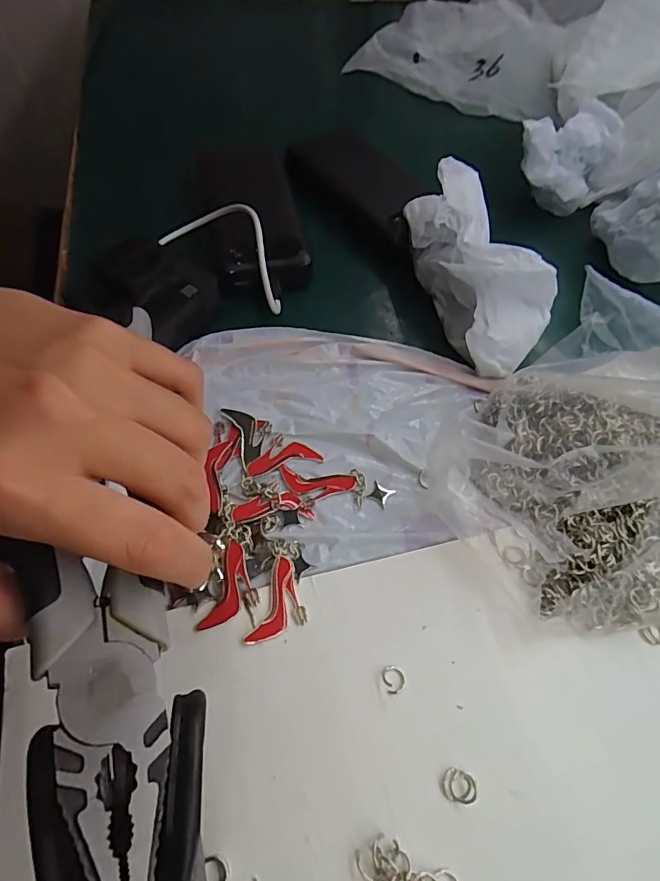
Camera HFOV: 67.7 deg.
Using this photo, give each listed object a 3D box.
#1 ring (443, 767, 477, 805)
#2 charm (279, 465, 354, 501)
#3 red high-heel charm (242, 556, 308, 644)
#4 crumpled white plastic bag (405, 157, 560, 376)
[{"bbox_3d":[0.059,0.158,0.224,0.015,0.004,0.013,20,61,8],"label":"ring"},{"bbox_3d":[-0.008,0.026,0.296,0.045,0.004,0.018,8,60,1],"label":"charm"},{"bbox_3d":[-0.024,0.087,0.259,0.026,0.005,0.046,18,61,7],"label":"red high-heel charm"},{"bbox_3d":[0.105,-0.122,0.342,0.068,0.068,0.146,-14,62,-11],"label":"crumpled white plastic bag"}]

